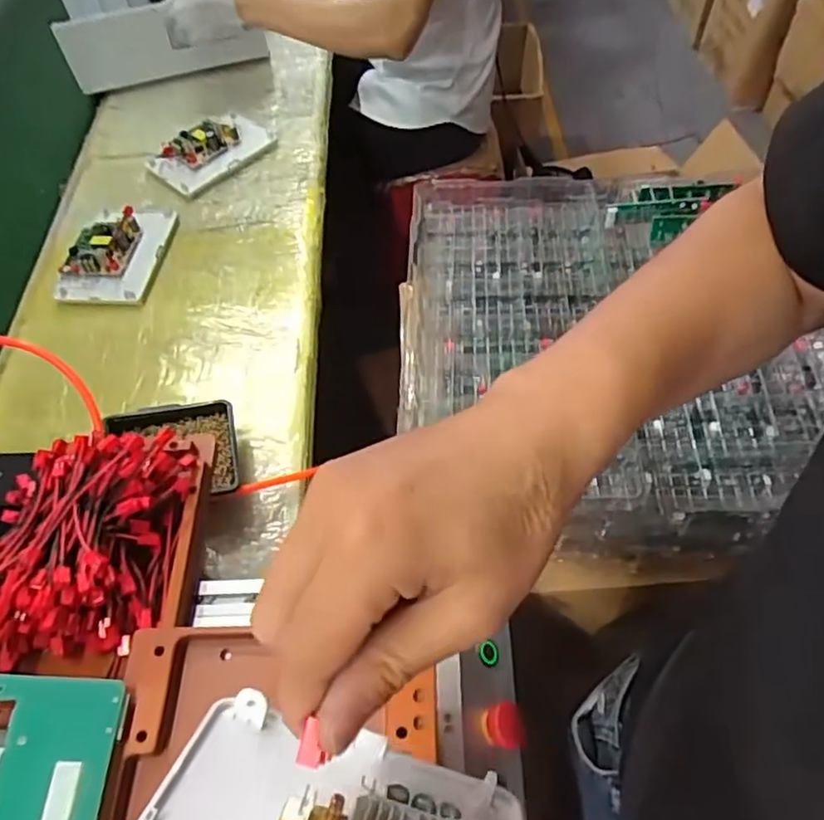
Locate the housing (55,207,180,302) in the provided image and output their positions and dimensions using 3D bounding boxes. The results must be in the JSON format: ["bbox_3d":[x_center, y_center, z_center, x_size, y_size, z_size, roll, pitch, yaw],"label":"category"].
[{"bbox_3d":[-0.417,-0.227,0.893,0.127,0.035,0.172,2,56,5],"label":"housing"}]

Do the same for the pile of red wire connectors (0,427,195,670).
[{"bbox_3d":[-0.250,0.099,0.482,0.125,0.060,0.178,2,56,5],"label":"pile of red wire connectors"}]

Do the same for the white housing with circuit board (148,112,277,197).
[{"bbox_3d":[-0.320,-0.421,1.020,0.187,0.034,0.119,-36,61,-19],"label":"white housing with circuit board"}]

